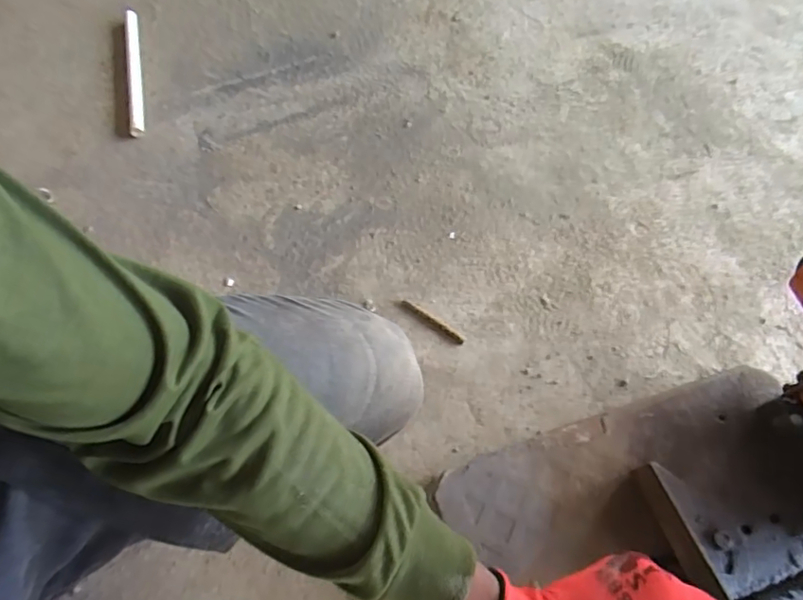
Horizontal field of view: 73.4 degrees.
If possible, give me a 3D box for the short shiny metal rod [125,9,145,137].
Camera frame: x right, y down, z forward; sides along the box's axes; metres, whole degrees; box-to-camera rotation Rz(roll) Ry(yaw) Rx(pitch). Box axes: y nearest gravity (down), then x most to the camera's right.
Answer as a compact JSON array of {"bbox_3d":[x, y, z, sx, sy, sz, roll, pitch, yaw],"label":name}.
[{"bbox_3d":[-0.510,-0.441,1.027,0.026,0.031,0.335,-13,65,-7],"label":"short shiny metal rod"}]

